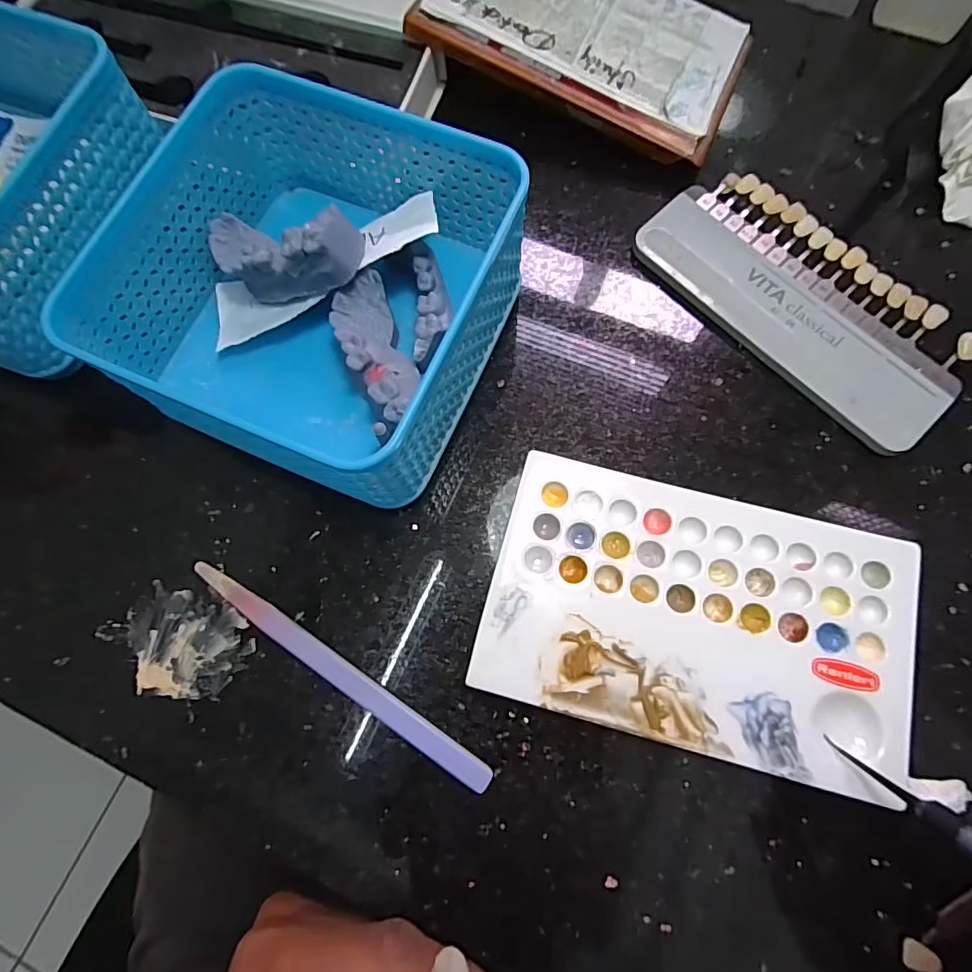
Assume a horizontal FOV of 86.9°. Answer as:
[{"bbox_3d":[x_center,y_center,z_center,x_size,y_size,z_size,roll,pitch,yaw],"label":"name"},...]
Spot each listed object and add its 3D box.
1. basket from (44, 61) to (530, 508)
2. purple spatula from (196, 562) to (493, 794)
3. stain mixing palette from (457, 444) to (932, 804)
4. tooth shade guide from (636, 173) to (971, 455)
[{"bbox_3d":[-0.064,-0.075,0.202,0.130,0.062,0.132,23,77,7],"label":"basket"},{"bbox_3d":[-0.057,0.071,0.196,0.137,0.005,0.010,33,78,9],"label":"purple spatula"},{"bbox_3d":[0.079,0.048,0.195,0.151,0.014,0.092,14,76,5],"label":"stain mixing palette"},{"bbox_3d":[0.142,-0.085,0.230,0.068,0.008,0.144,-42,79,-9],"label":"tooth shade guide"}]

